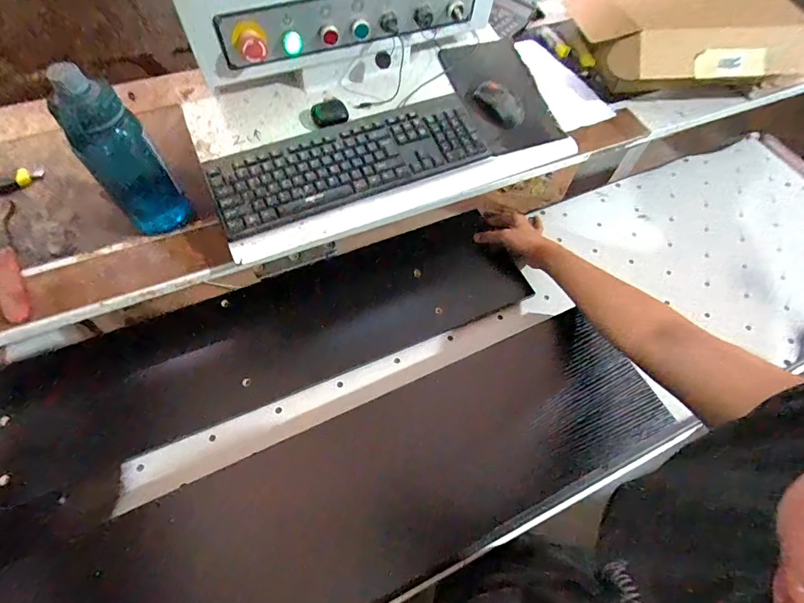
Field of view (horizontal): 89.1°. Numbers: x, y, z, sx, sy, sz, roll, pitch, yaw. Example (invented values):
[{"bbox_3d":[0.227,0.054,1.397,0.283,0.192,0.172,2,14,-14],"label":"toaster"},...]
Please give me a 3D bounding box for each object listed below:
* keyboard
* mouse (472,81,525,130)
[{"bbox_3d":[-0.074,-0.222,0.642,0.434,0.039,0.132,-20,63,-14],"label":"keyboard"},{"bbox_3d":[0.165,-0.341,0.711,0.095,0.037,0.065,31,63,14],"label":"mouse"}]

